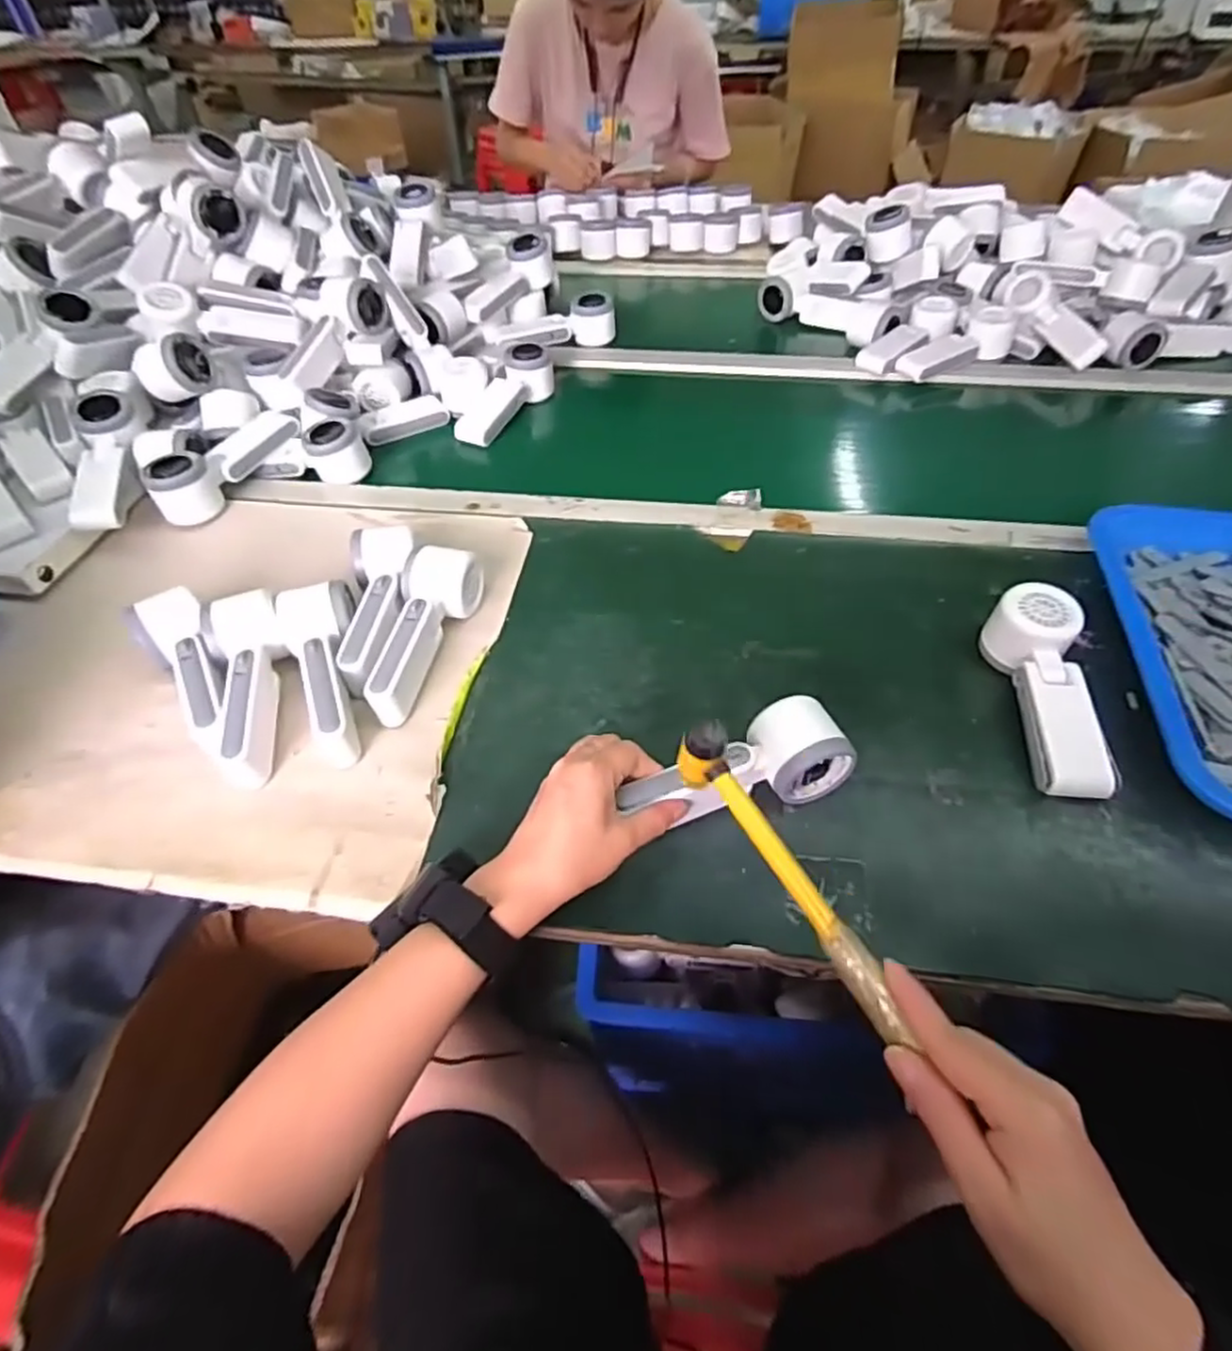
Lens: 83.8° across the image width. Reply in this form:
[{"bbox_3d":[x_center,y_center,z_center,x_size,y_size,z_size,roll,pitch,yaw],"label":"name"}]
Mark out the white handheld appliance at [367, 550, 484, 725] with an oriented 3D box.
[{"bbox_3d":[-0.153,-0.035,0.553,0.058,0.052,0.158,2,48,4],"label":"white handheld appliance"}]

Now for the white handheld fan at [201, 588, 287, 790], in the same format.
[{"bbox_3d":[-0.281,0.007,0.518,0.054,0.051,0.152,-11,65,-9],"label":"white handheld fan"}]

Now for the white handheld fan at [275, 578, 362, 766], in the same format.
[{"bbox_3d":[-0.220,-0.004,0.530,0.057,0.049,0.155,-18,50,-14],"label":"white handheld fan"}]

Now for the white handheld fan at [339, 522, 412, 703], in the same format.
[{"bbox_3d":[-0.200,-0.054,0.569,0.045,0.054,0.157,-2,48,0],"label":"white handheld fan"}]

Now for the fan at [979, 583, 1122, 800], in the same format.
[{"bbox_3d":[0.319,0.010,0.502,0.050,0.060,0.158,0,48,2],"label":"fan"}]

